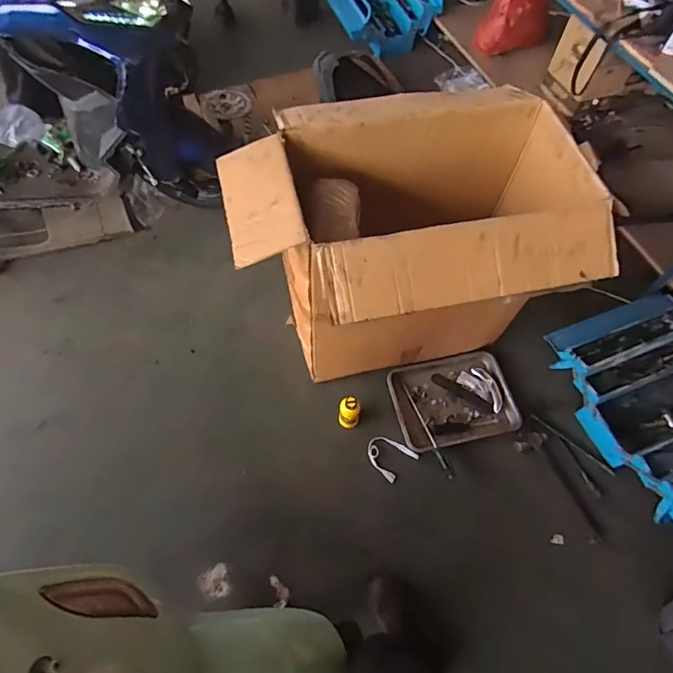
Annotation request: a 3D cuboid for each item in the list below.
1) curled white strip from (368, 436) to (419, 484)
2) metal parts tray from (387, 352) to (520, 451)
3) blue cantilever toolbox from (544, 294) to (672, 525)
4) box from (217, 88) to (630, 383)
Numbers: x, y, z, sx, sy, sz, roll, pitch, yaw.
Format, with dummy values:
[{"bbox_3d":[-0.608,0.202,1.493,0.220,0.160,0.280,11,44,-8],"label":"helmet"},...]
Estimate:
[{"bbox_3d":[0.165,0.368,1.435,0.117,0.009,0.143,-44,58,-5],"label":"curled white strip"},{"bbox_3d":[0.381,0.209,1.512,0.379,0.047,0.286,-10,62,-8],"label":"metal parts tray"},{"bbox_3d":[1.056,0.221,1.436,0.537,0.186,0.688,-16,63,-10],"label":"blue cantilever toolbox"},{"bbox_3d":[0.159,-0.178,1.276,0.799,0.692,0.527,-7,62,-6],"label":"box"}]

